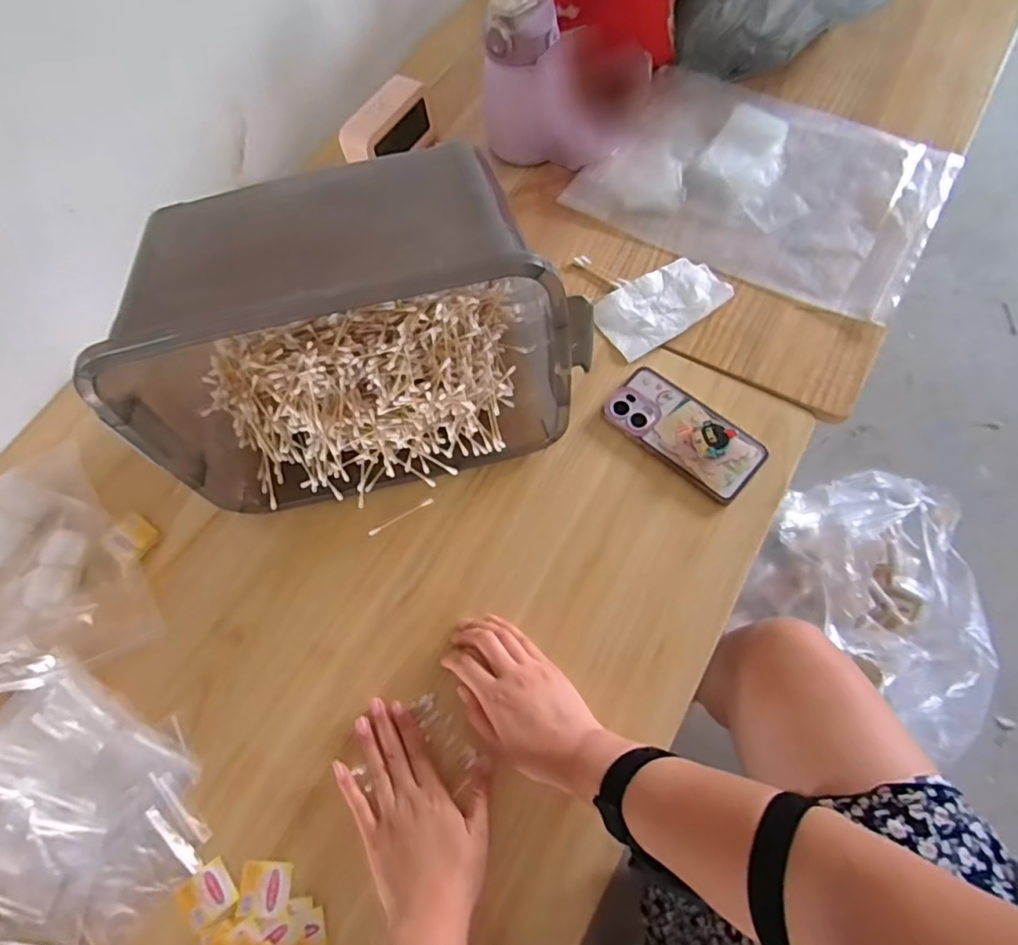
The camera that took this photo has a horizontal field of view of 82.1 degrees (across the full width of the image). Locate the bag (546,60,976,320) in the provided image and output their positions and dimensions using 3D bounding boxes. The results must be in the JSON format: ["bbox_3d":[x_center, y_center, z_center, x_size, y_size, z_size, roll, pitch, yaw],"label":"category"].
[{"bbox_3d":[0.318,-0.370,0.732,0.396,0.016,0.298,30,74,13],"label":"bag"}]

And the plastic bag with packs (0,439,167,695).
[{"bbox_3d":[-0.477,0.102,0.578,0.176,0.037,0.247,-37,72,-11],"label":"plastic bag with packs"}]

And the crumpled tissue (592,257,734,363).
[{"bbox_3d":[0.175,-0.197,0.672,0.147,0.018,0.090,-30,71,-8],"label":"crumpled tissue"}]

